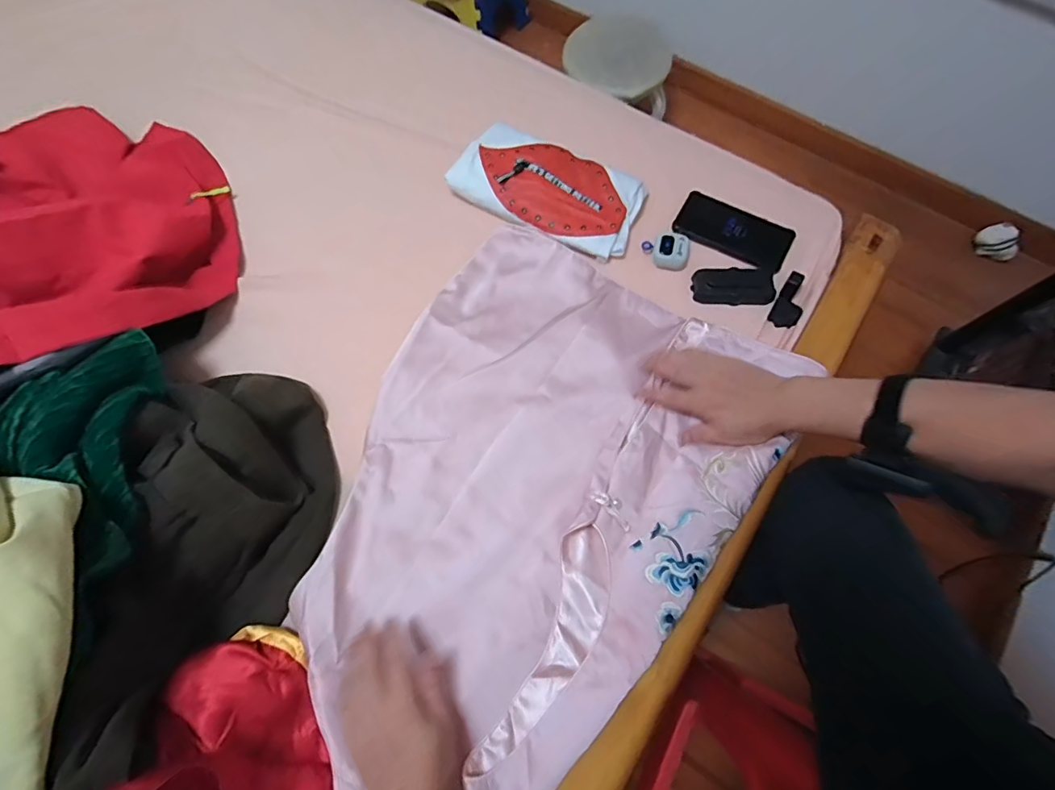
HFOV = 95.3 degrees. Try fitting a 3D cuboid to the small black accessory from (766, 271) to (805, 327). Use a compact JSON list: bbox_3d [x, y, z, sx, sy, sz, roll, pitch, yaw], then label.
[{"bbox_3d":[0.362,-0.132,0.665,0.035,0.012,0.078,15,89,5],"label":"small black accessory"}]

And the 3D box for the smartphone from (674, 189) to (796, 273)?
[{"bbox_3d":[0.306,-0.245,0.715,0.164,0.011,0.081,30,72,9],"label":"smartphone"}]

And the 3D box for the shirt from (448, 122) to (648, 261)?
[{"bbox_3d":[0.034,-0.318,0.724,0.278,0.027,0.154,28,72,9],"label":"shirt"}]

